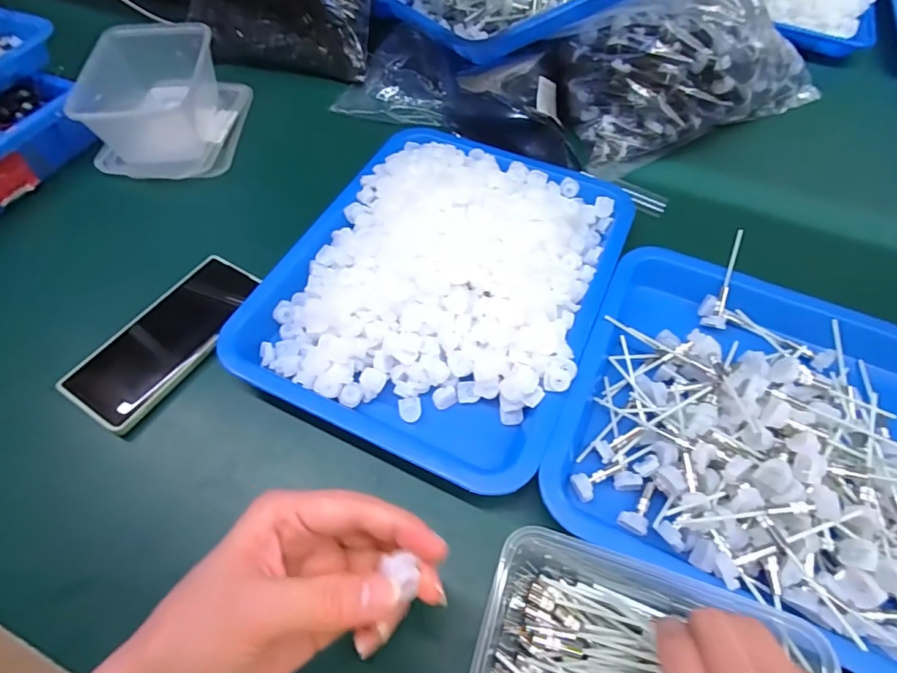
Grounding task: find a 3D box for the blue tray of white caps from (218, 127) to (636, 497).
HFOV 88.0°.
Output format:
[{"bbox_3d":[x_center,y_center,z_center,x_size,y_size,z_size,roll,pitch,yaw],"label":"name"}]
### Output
[{"bbox_3d":[-0.002,-0.062,0.390,0.259,0.047,0.317,23,62,13],"label":"blue tray of white caps"}]

